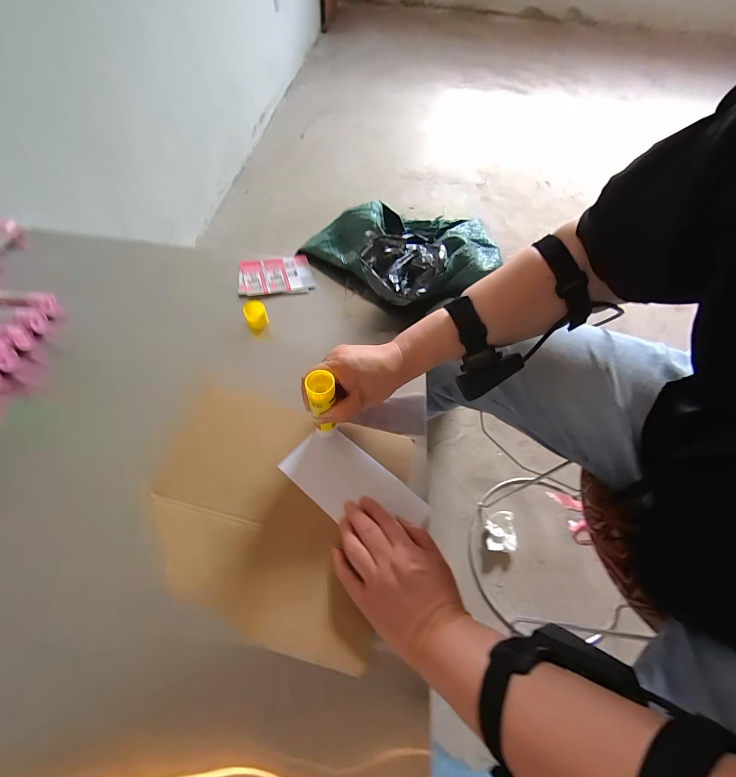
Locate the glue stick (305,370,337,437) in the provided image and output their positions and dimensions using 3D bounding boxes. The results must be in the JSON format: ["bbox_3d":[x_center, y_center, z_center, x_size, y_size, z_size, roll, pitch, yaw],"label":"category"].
[{"bbox_3d":[-0.050,0.024,0.374,0.028,0.097,0.029,4,53,-1],"label":"glue stick"}]

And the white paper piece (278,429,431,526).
[{"bbox_3d":[-0.017,0.113,0.387,0.163,0.008,0.079,37,68,12],"label":"white paper piece"}]

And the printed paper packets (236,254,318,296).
[{"bbox_3d":[-0.154,-0.188,0.557,0.119,0.014,0.091,-12,61,-10],"label":"printed paper packets"}]

